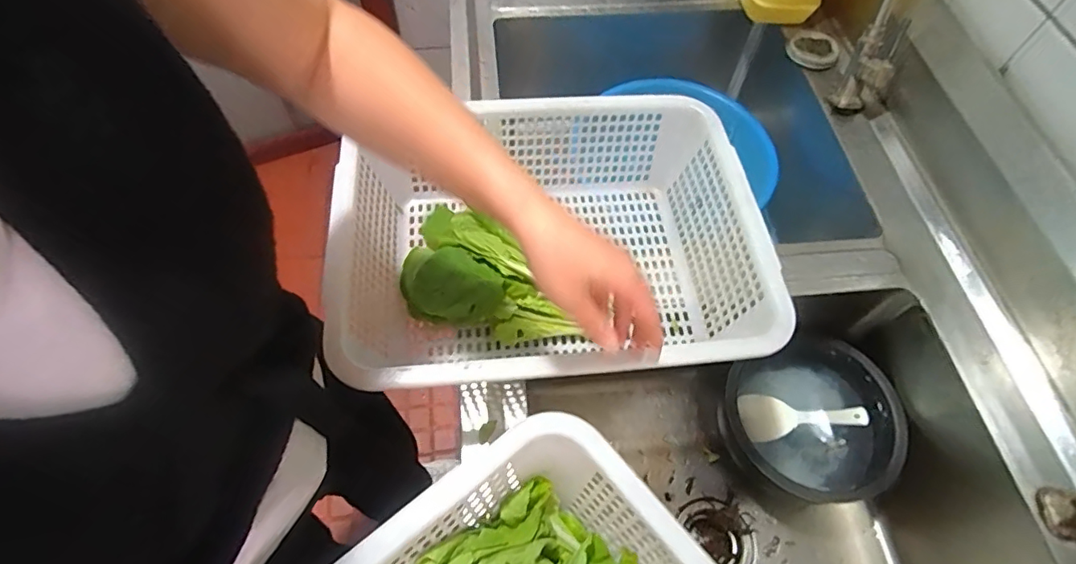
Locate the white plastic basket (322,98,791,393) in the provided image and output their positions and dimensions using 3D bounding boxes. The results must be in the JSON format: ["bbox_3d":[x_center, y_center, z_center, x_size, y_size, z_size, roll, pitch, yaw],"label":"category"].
[{"bbox_3d":[0.011,-0.036,0.606,0.435,0.130,0.330,-5,61,-4],"label":"white plastic basket"}]

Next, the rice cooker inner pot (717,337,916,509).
[{"bbox_3d":[0.367,0.199,0.757,0.215,0.113,0.205,1,60,-1],"label":"rice cooker inner pot"}]

